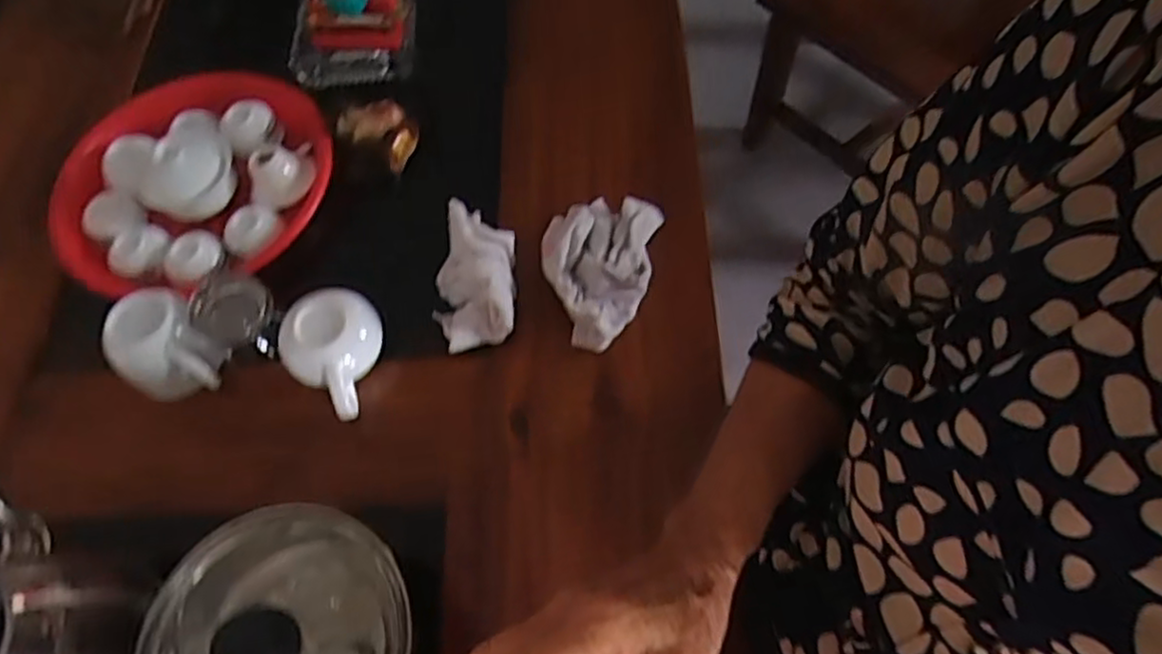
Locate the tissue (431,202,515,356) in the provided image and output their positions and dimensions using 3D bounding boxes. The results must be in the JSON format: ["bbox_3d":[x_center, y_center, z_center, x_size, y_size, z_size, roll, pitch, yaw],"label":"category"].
[{"bbox_3d":[-0.090,-0.047,0.600,0.071,0.059,0.127,-3,63,1],"label":"tissue"}]

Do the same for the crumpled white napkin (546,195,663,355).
[{"bbox_3d":[0.012,-0.054,0.605,0.096,0.038,0.139,9,64,7],"label":"crumpled white napkin"}]

